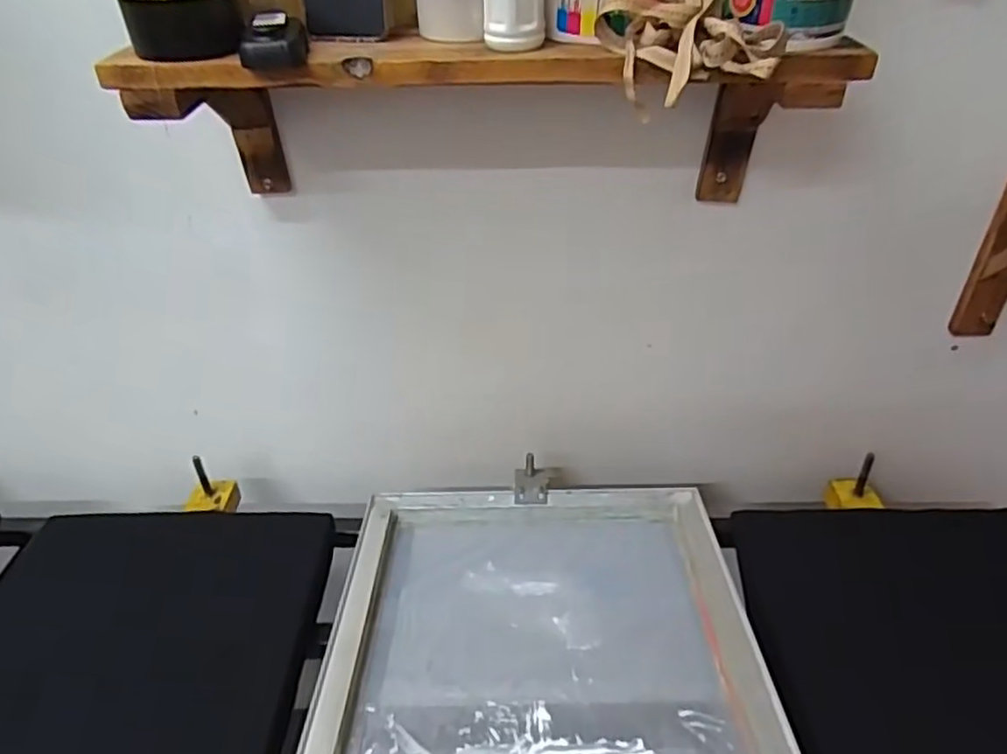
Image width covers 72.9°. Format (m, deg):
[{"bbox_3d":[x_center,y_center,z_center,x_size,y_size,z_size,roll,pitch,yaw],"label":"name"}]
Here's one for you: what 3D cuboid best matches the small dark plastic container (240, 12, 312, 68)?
[{"bbox_3d":[-0.194,-0.286,0.579,0.055,0.034,0.063,-8,37,-9],"label":"small dark plastic container"}]

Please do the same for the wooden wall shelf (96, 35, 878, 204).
[{"bbox_3d":[-0.016,-0.247,0.702,0.635,0.194,0.222,1,36,3],"label":"wooden wall shelf"}]

